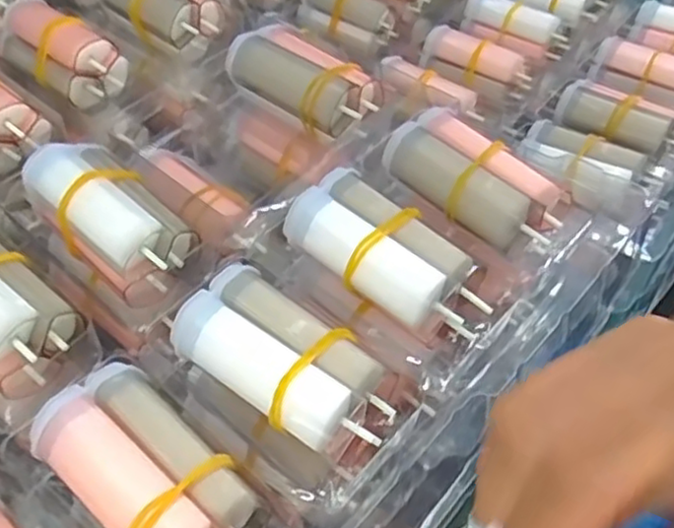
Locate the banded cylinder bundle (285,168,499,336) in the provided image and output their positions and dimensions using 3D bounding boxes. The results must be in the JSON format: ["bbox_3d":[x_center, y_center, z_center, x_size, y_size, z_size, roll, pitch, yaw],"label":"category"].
[{"bbox_3d":[0.017,-0.004,0.231,0.070,0.019,0.032,36,60,28],"label":"banded cylinder bundle"}]

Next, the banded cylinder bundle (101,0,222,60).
[{"bbox_3d":[-0.089,-0.130,0.342,0.034,0.028,0.063,-38,58,-25],"label":"banded cylinder bundle"}]

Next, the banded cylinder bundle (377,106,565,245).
[{"bbox_3d":[0.050,-0.033,0.254,0.067,0.016,0.031,37,61,28],"label":"banded cylinder bundle"}]

